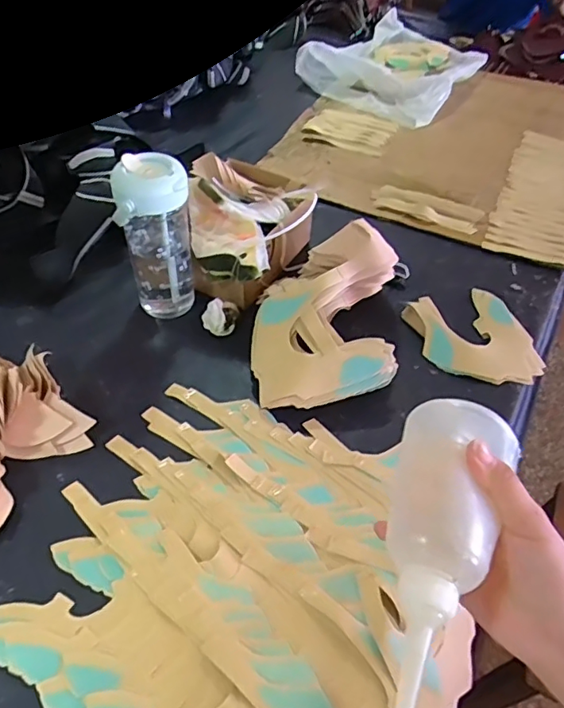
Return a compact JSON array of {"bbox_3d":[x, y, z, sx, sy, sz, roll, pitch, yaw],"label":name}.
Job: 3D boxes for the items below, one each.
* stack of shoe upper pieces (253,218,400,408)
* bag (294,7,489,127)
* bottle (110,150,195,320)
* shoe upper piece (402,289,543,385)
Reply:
[{"bbox_3d":[0.063,-0.064,0.698,0.187,0.121,0.269,8,48,2],"label":"stack of shoe upper pieces"},{"bbox_3d":[0.280,-0.726,1.320,0.352,0.087,0.415,28,51,18],"label":"bag"},{"bbox_3d":[-0.161,-0.146,0.694,0.085,0.212,0.074,-10,50,-13],"label":"bottle"},{"bbox_3d":[0.273,-0.027,0.758,0.170,0.017,0.170,3,51,-3],"label":"shoe upper piece"}]

